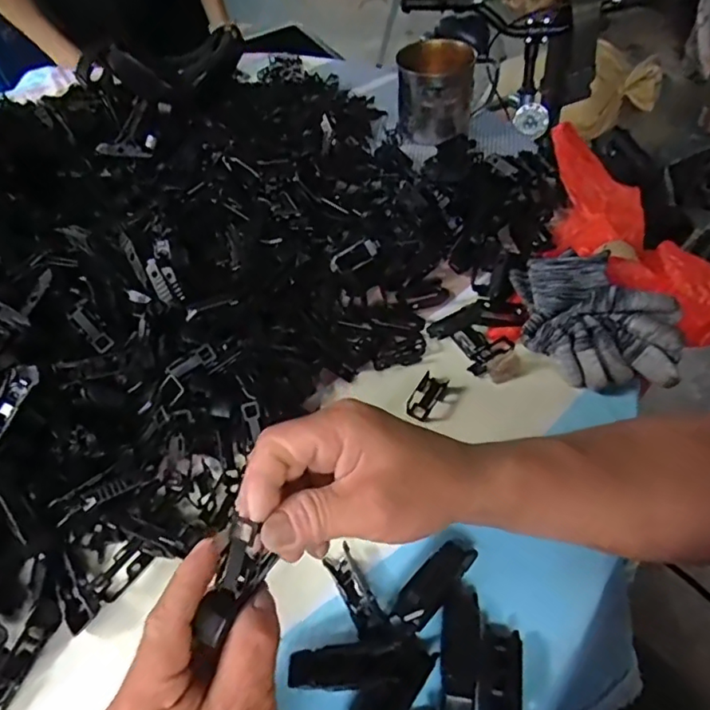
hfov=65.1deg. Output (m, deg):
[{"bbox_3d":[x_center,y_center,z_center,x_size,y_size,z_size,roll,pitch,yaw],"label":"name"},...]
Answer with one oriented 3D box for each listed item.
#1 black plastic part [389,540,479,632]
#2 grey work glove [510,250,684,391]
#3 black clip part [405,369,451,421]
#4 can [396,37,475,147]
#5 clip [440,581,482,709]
[{"bbox_3d":[0.049,0.142,0.350,0.023,0.013,0.063,34,61,28],"label":"black plastic part"},{"bbox_3d":[0.192,-0.031,0.444,0.113,0.051,0.113,1,51,7],"label":"grey work glove"},{"bbox_3d":[0.057,0.032,0.437,0.020,0.006,0.042,24,57,23],"label":"black clip part"},{"bbox_3d":[0.096,-0.315,0.674,0.090,0.087,0.087,4,51,9],"label":"can"},{"bbox_3d":[0.063,0.174,0.331,0.023,0.009,0.072,5,51,9],"label":"clip"}]

